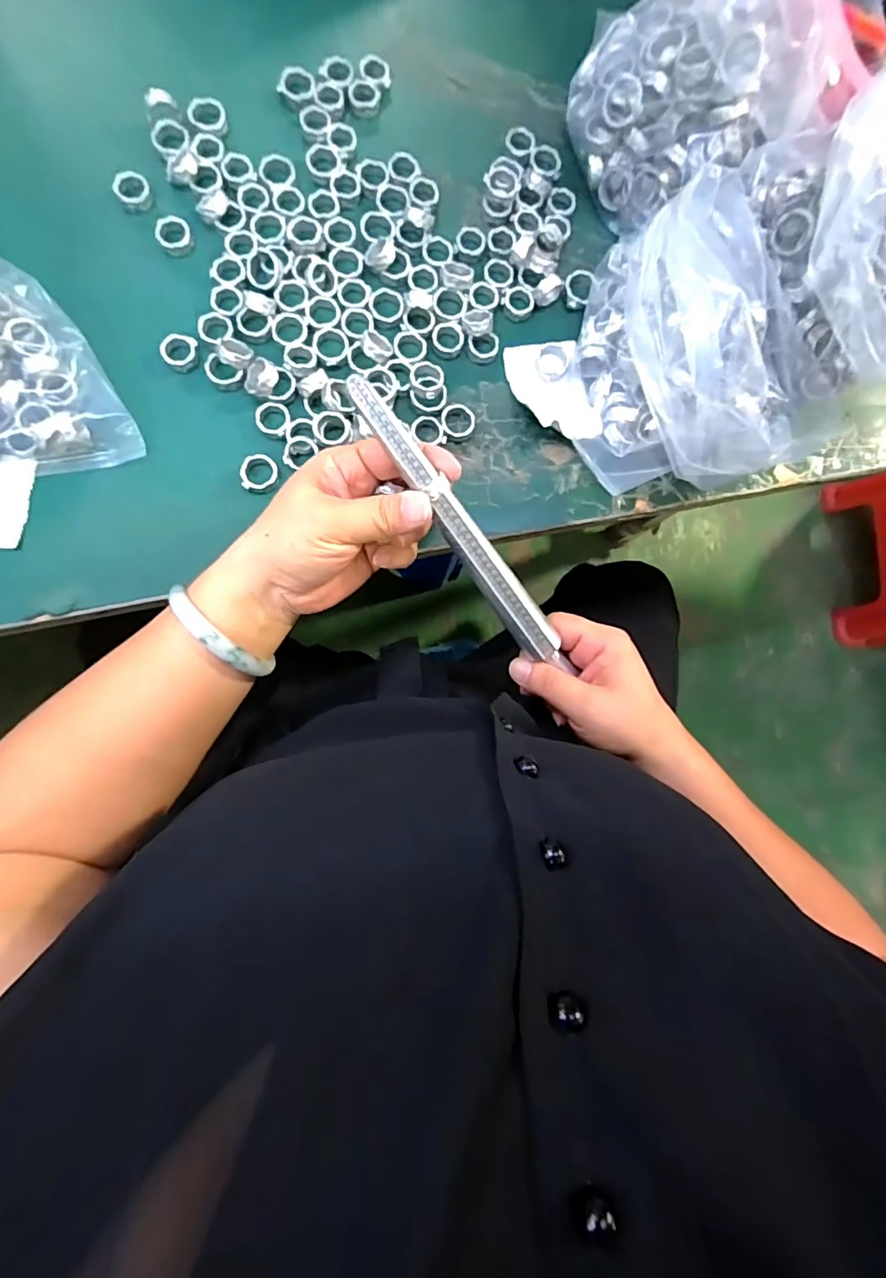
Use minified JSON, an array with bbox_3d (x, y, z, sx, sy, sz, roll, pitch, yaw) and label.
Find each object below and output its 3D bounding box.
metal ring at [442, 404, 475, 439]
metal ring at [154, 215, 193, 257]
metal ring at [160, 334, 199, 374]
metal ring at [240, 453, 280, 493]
[{"bbox_3d":[0.010,-0.142,0.332,0.021,0.009,0.021,1,84,-7],"label":"metal ring"},{"bbox_3d":[-0.170,-0.255,0.323,0.020,0.008,0.021,1,84,-7],"label":"metal ring"},{"bbox_3d":[-0.163,-0.178,0.316,0.020,0.005,0.022,1,84,-7],"label":"metal ring"},{"bbox_3d":[-0.112,-0.102,0.312,0.023,0.005,0.023,1,84,-7],"label":"metal ring"}]

